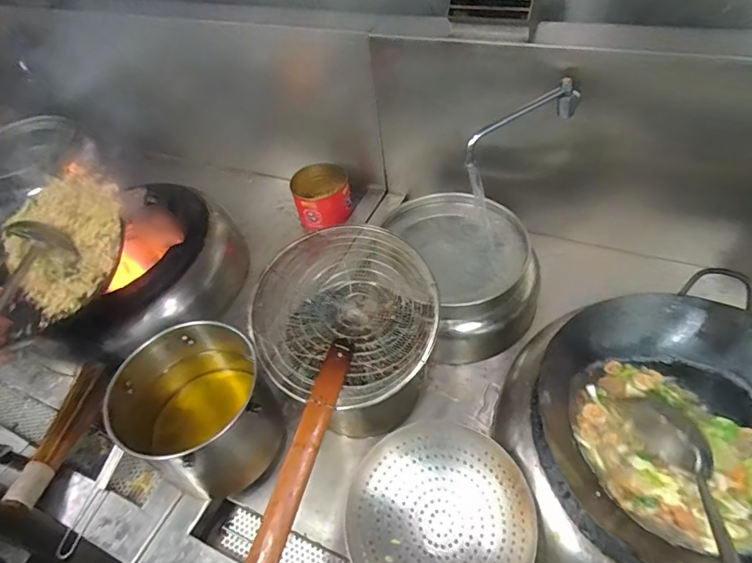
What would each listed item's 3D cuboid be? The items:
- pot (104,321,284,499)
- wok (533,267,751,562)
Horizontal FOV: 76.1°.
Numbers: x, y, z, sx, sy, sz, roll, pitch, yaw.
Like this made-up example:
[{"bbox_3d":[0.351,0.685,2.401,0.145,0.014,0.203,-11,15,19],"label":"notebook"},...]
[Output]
[{"bbox_3d":[-0.288,0.223,0.833,0.206,0.194,0.238,-32,52,-21],"label":"pot"},{"bbox_3d":[0.462,0.217,0.691,0.408,0.115,0.428,-13,47,-4],"label":"wok"}]

